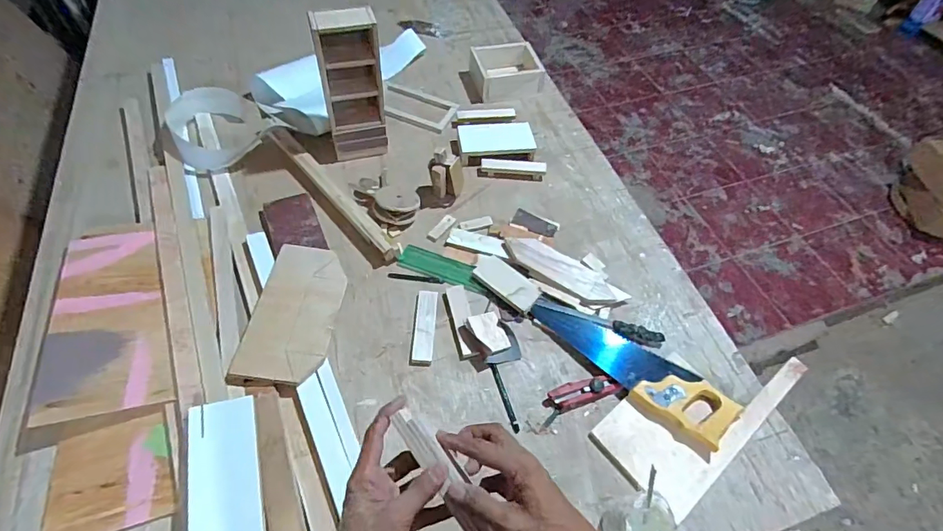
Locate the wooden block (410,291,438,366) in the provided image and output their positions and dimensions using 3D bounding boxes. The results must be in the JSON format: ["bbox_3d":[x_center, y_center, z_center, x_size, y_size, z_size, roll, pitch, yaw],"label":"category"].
[{"bbox_3d":[-0.079,0.101,0.782,0.037,0.008,0.131,4,54,-2],"label":"wooden block"}]

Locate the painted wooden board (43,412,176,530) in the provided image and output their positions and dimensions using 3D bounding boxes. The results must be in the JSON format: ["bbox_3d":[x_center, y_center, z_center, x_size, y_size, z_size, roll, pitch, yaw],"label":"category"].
[{"bbox_3d":[-0.474,0.281,0.620,0.144,0.012,0.131,-15,66,-13],"label":"painted wooden board"}]

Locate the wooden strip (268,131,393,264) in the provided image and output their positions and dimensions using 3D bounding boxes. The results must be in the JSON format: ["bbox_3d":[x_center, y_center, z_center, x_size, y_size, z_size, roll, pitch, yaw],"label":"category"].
[{"bbox_3d":[-0.283,-0.154,0.932,0.032,0.041,0.418,-33,63,-25],"label":"wooden strip"}]

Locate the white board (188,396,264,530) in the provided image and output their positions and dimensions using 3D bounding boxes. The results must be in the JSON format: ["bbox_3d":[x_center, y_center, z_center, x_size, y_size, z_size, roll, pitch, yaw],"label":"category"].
[{"bbox_3d":[-0.303,0.301,0.581,0.081,0.010,0.274,-6,54,-23],"label":"white board"}]

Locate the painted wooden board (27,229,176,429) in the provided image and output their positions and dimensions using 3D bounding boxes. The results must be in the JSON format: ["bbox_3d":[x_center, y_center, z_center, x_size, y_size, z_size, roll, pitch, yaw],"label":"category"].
[{"bbox_3d":[-0.574,0.076,0.731,0.167,0.025,0.345,-17,58,-20],"label":"painted wooden board"}]

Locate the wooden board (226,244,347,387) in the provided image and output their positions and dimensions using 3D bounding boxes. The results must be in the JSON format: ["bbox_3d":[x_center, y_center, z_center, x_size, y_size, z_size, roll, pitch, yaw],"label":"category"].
[{"bbox_3d":[-0.283,0.074,0.756,0.130,0.014,0.239,6,57,-1],"label":"wooden board"}]

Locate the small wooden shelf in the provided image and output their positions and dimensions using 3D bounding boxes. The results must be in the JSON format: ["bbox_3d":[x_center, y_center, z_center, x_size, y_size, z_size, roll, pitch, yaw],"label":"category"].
[{"bbox_3d":[-0.230,-0.339,0.921,0.117,0.279,0.087,-11,56,-13],"label":"small wooden shelf"}]

